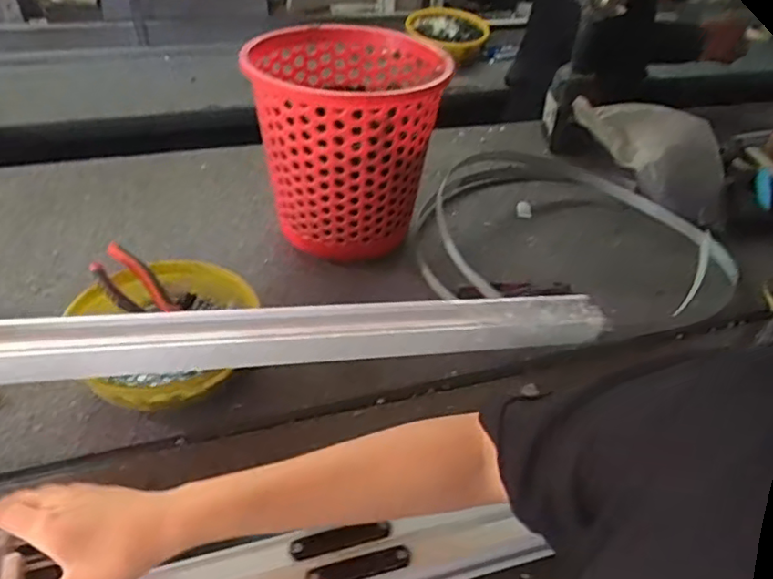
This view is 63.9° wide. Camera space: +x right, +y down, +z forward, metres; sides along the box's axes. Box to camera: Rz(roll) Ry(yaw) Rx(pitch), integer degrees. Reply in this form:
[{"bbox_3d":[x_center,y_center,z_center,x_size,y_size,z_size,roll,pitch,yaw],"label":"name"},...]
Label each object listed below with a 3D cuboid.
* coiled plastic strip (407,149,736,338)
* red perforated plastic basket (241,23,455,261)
[{"bbox_3d":[0.250,-0.091,0.861,0.413,0.067,0.364,7,39,4],"label":"coiled plastic strip"},{"bbox_3d":[-0.054,-0.182,0.809,0.236,0.244,0.234,2,39,-3],"label":"red perforated plastic basket"}]

